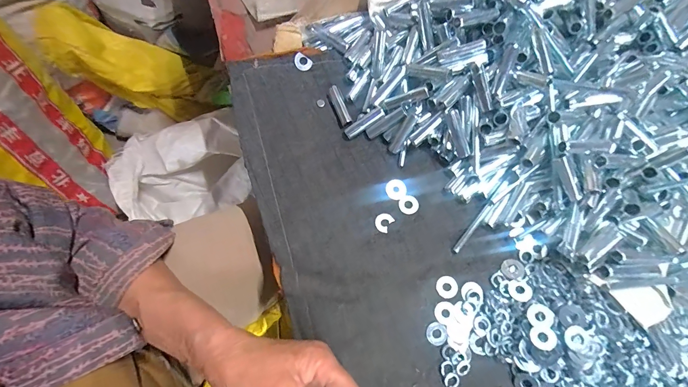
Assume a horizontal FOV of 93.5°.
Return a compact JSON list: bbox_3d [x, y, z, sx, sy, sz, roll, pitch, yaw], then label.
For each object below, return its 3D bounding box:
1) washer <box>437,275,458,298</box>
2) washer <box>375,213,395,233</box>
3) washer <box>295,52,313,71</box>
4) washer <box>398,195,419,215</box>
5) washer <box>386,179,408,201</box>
[{"bbox_3d":[0.093,0.085,0.292,0.019,0.004,0.019,-27,77,-5],"label":"washer"},{"bbox_3d":[0.038,0.027,0.307,0.015,0.004,0.018,28,79,8],"label":"washer"},{"bbox_3d":[-0.043,-0.137,0.340,0.019,0.004,0.014,26,97,-32],"label":"washer"},{"bbox_3d":[0.063,0.011,0.313,0.019,0.004,0.018,-15,76,-2],"label":"washer"},{"bbox_3d":[0.051,-0.004,0.318,0.020,0.004,0.020,0,76,2],"label":"washer"}]

